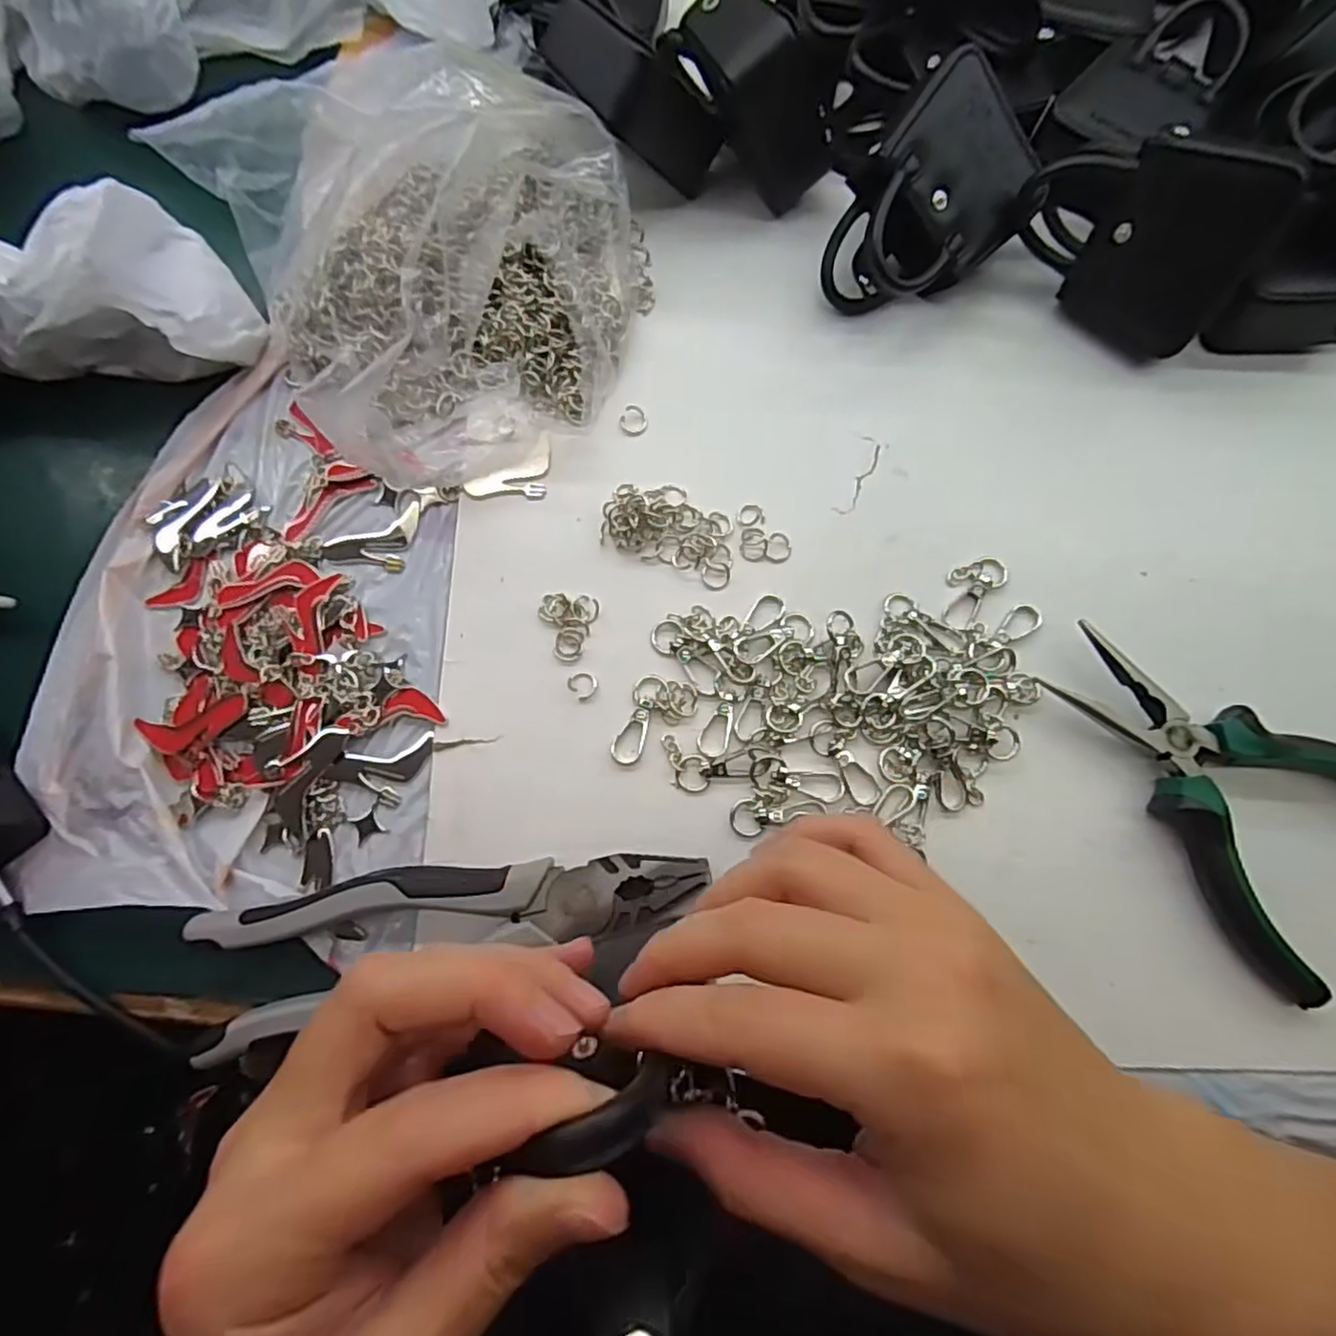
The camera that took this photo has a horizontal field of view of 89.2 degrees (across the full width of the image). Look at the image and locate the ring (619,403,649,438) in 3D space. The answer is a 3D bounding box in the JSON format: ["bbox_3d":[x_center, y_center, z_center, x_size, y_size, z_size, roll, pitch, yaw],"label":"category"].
[{"bbox_3d":[-0.016,-0.118,0.322,0.013,0.004,0.014,-3,78,-1],"label":"ring"}]

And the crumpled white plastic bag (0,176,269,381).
[{"bbox_3d":[-0.267,-0.170,0.297,0.144,0.068,0.067,-2,77,0],"label":"crumpled white plastic bag"}]

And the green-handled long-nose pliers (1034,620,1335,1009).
[{"bbox_3d":[0.213,0.049,0.268,0.138,0.029,0.088,39,81,7],"label":"green-handled long-nose pliers"}]

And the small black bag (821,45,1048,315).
[{"bbox_3d":[0.116,-0.216,0.311,0.100,0.045,0.077,-38,114,-4],"label":"small black bag"}]

